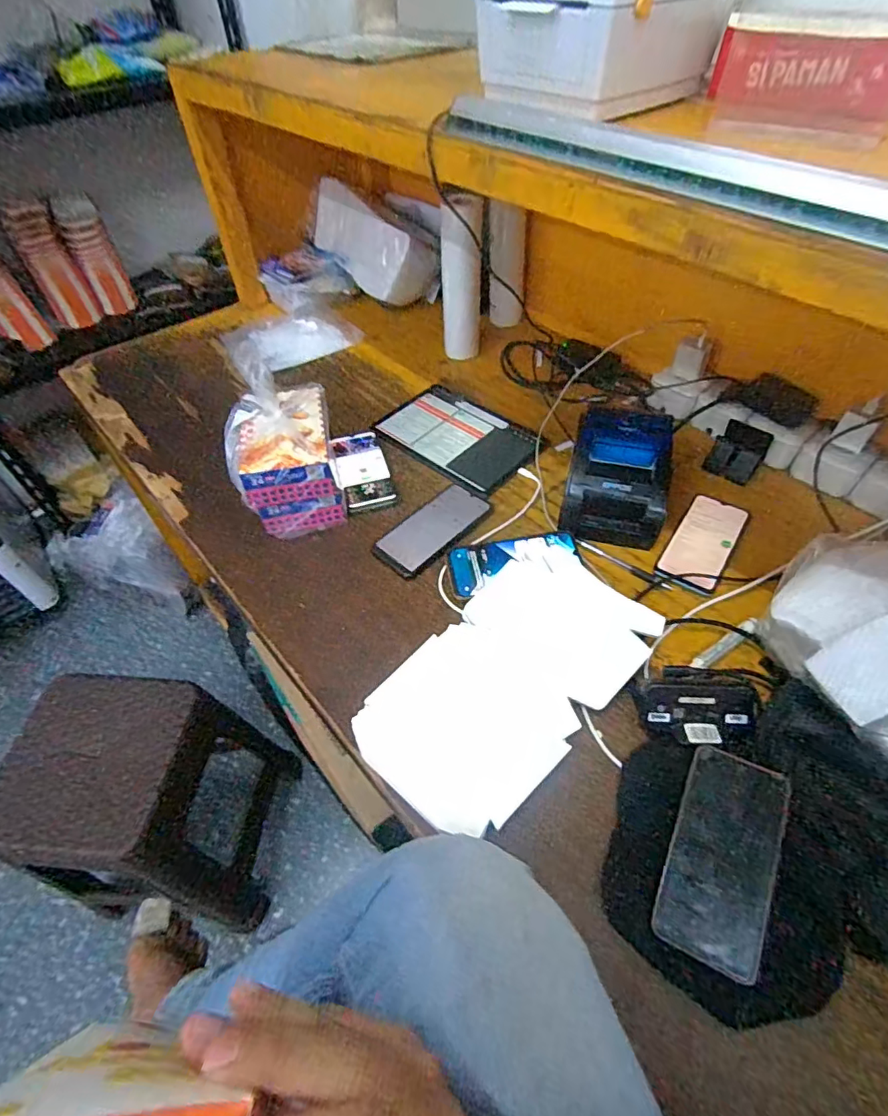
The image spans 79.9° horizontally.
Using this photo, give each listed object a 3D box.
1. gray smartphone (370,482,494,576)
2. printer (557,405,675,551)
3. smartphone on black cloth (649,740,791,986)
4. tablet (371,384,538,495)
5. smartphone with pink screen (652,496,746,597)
[{"bbox_3d":[-0.013,-0.043,0.720,0.079,0.006,0.161,34,59,27],"label":"gray smartphone"},{"bbox_3d":[0.230,-0.118,0.697,0.126,0.096,0.166,11,52,12],"label":"printer"},{"bbox_3d":[0.232,0.246,0.441,0.078,0.007,0.160,19,65,23],"label":"smartphone on black cloth"},{"bbox_3d":[0.025,-0.198,0.845,0.248,0.006,0.168,34,59,27],"label":"tablet"},{"bbox_3d":[0.336,-0.021,0.685,0.073,0.014,0.162,27,56,22],"label":"smartphone with pink screen"}]

